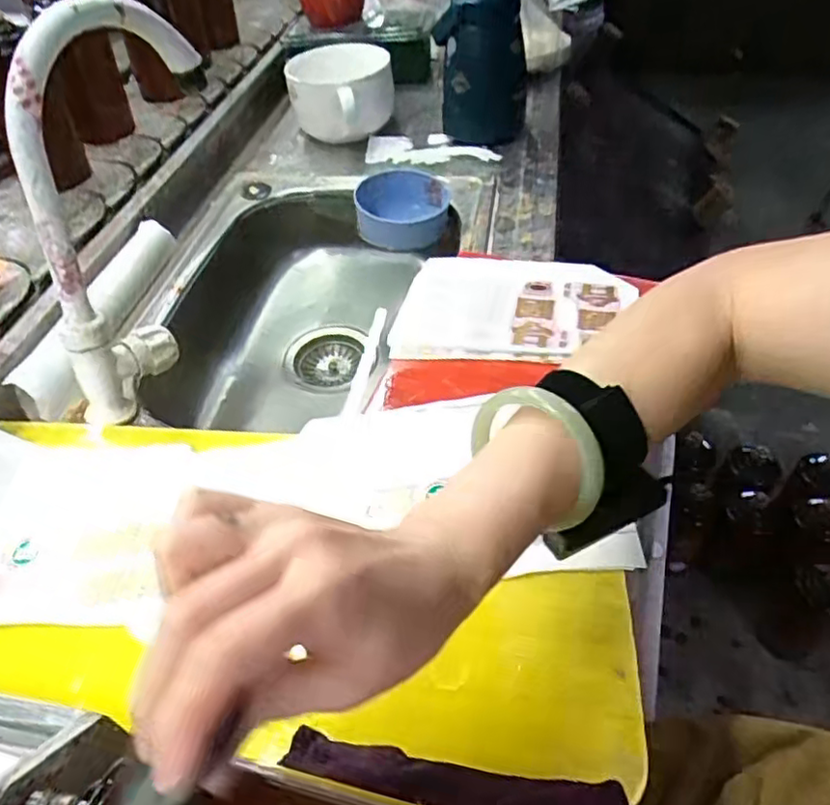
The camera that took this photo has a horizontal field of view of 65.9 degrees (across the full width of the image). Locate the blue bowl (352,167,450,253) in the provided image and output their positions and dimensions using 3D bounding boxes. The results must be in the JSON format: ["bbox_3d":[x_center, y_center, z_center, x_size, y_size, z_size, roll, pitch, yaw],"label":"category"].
[{"bbox_3d":[-0.014,-0.229,0.763,0.106,0.056,0.098,-1,47,1],"label":"blue bowl"}]

